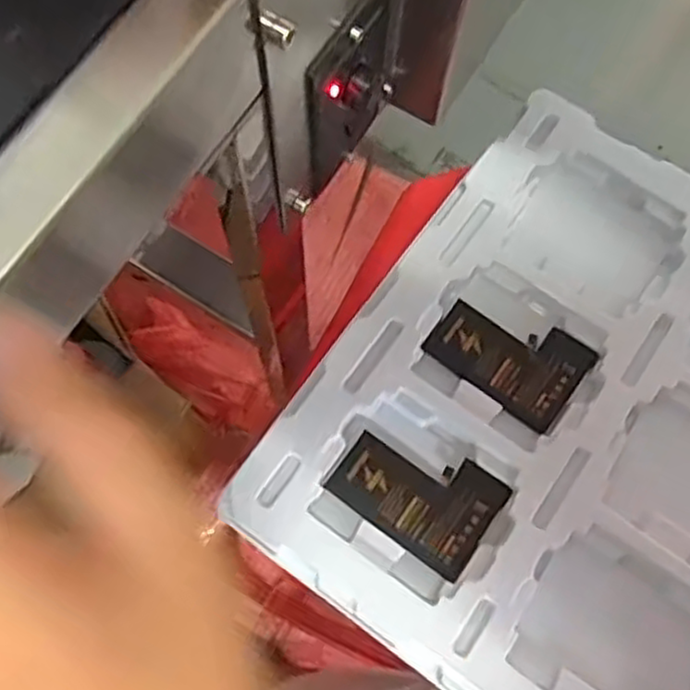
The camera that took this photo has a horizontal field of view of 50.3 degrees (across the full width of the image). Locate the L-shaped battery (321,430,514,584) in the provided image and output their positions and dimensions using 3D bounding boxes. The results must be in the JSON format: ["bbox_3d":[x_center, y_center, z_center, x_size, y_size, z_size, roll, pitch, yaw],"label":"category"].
[{"bbox_3d":[0.038,0.075,0.384,0.081,0.004,0.057,35,74,10],"label":"L-shaped battery"}]

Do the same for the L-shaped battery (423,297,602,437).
[{"bbox_3d":[0.091,0.004,0.409,0.081,0.006,0.056,33,74,9],"label":"L-shaped battery"}]

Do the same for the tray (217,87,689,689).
[{"bbox_3d":[0.135,0.042,0.395,0.273,0.018,0.312,34,74,9],"label":"tray"}]

